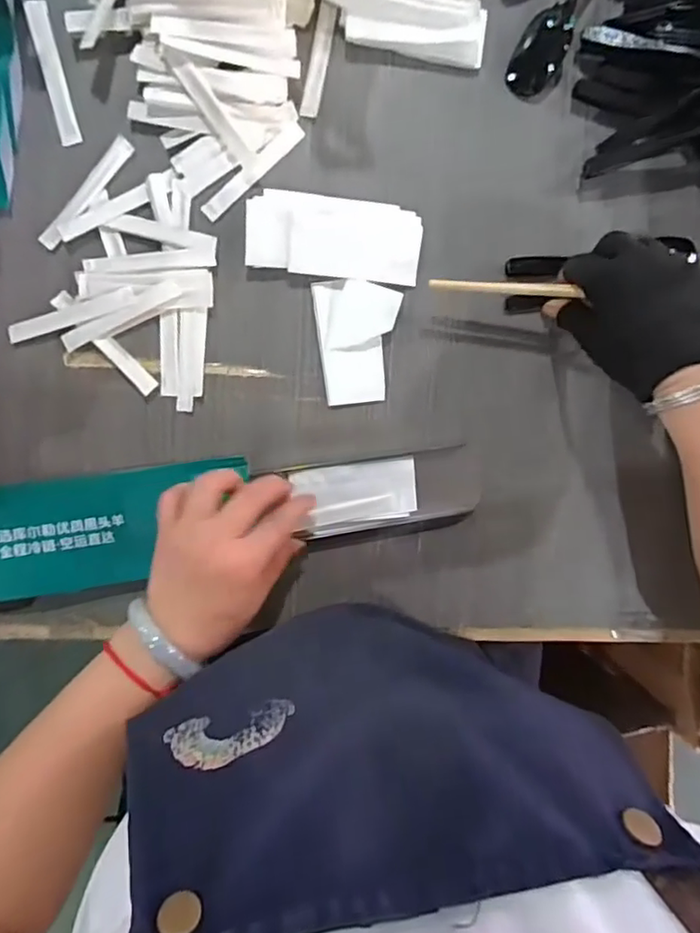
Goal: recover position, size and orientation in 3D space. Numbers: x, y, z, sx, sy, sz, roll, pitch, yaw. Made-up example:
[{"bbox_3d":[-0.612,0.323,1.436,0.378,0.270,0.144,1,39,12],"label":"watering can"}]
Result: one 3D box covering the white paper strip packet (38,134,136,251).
[{"bbox_3d":[-0.184,-0.191,0.412,0.014,0.004,0.092,39,90,-9],"label":"white paper strip packet"}]

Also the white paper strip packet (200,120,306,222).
[{"bbox_3d":[-0.068,-0.211,0.422,0.092,0.007,0.013,-44,99,-1],"label":"white paper strip packet"}]

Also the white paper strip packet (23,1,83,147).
[{"bbox_3d":[-0.202,-0.269,0.404,0.013,0.004,0.091,-13,97,-6],"label":"white paper strip packet"}]

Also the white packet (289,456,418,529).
[{"bbox_3d":[0.006,0.020,0.451,0.091,0.008,0.045,-7,97,-6],"label":"white packet"}]

